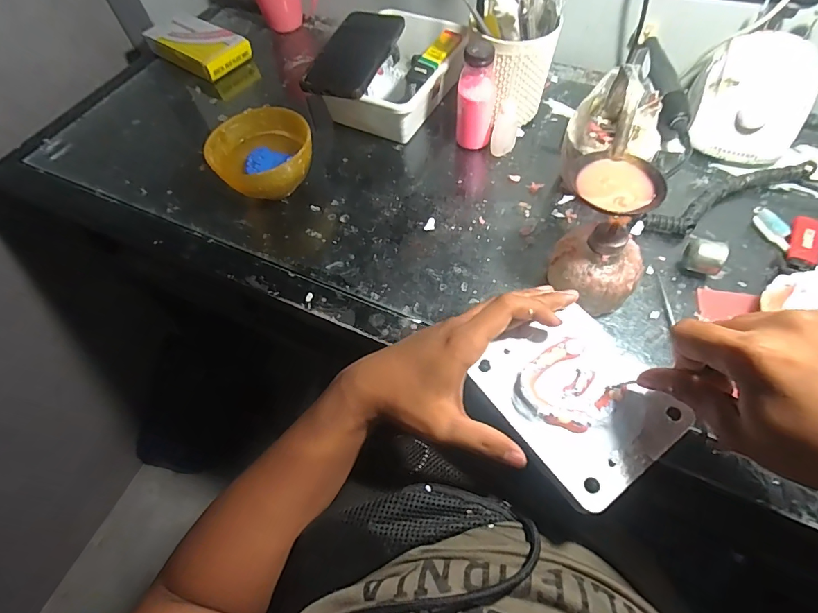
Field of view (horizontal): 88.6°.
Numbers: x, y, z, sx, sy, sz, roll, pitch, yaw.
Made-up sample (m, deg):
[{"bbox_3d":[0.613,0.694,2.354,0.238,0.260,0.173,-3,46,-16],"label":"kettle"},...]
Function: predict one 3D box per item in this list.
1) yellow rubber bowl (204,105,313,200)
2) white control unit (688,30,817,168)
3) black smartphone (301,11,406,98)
[{"bbox_3d":[-0.158,-0.161,0.471,0.106,0.069,0.105,-2,60,3],"label":"yellow rubber bowl"},{"bbox_3d":[0.378,-0.228,0.464,0.111,0.077,0.135,22,63,15],"label":"white control unit"},{"bbox_3d":[-0.065,-0.312,0.513,0.079,0.012,0.163,14,62,12],"label":"black smartphone"}]

